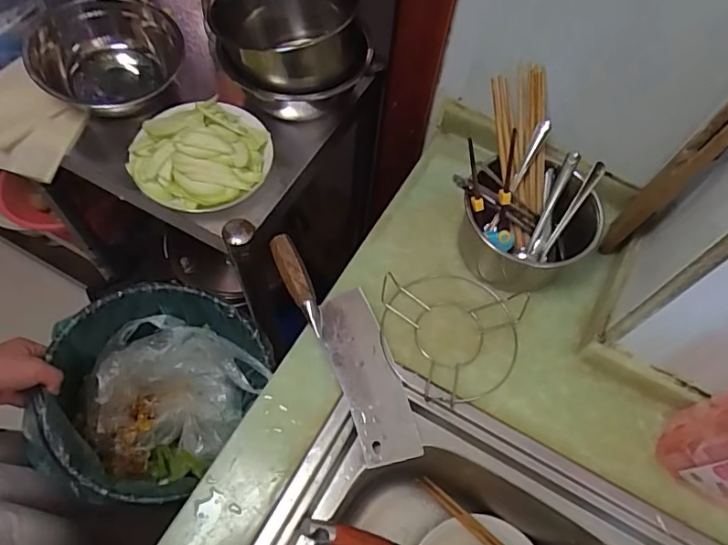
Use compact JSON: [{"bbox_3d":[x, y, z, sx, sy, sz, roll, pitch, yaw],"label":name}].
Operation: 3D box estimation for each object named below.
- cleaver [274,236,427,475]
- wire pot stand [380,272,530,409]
[{"bbox_3d":[-0.020,0.071,0.596,0.072,0.017,0.283,-22,66,-14],"label":"cleaver"},{"bbox_3d":[0.095,0.063,0.599,0.163,0.026,0.163,1,62,-3],"label":"wire pot stand"}]

